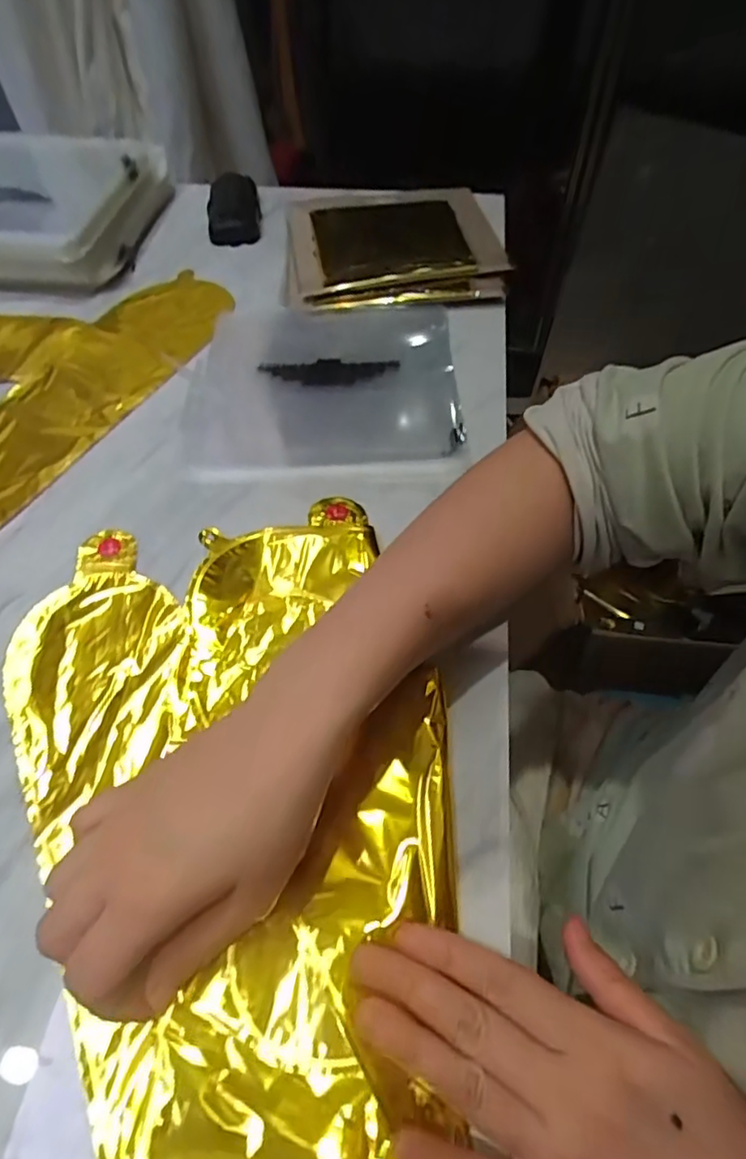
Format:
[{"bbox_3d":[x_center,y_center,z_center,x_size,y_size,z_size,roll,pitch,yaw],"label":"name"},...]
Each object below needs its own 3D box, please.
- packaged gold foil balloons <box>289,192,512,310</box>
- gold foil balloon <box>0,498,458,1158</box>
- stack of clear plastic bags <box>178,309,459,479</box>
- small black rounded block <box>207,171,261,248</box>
[{"bbox_3d":[0.019,-0.321,0.583,0.201,0.025,0.186,-3,56,0],"label":"packaged gold foil balloons"},{"bbox_3d":[-0.059,0.145,0.284,0.217,0.014,0.436,-13,57,-7],"label":"gold foil balloon"},{"bbox_3d":[-0.042,-0.159,0.489,0.210,0.016,0.199,-4,56,-1],"label":"stack of clear plastic bags"},{"bbox_3d":[-0.145,-0.384,0.626,0.052,0.022,0.110,-6,56,-2],"label":"small black rounded block"}]

